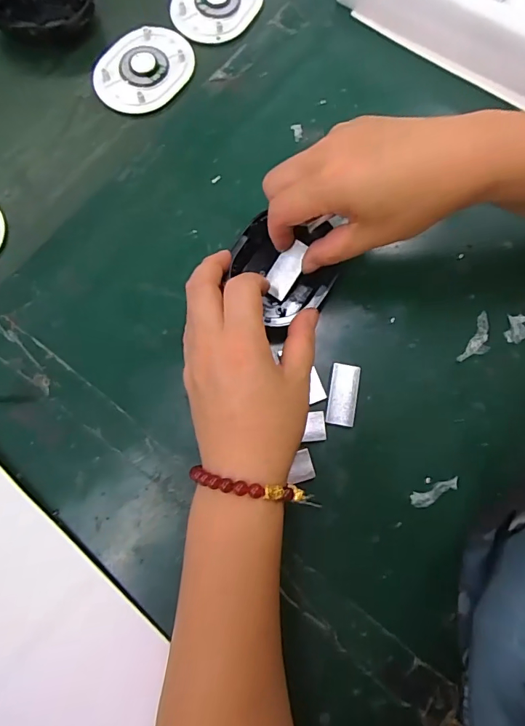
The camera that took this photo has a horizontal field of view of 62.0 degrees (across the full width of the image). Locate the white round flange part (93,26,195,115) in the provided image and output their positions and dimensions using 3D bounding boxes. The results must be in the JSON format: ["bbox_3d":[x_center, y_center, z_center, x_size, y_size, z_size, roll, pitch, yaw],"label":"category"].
[{"bbox_3d":[-0.100,-0.250,0.369,0.068,0.005,0.088,27,78,5],"label":"white round flange part"}]

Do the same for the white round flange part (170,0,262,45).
[{"bbox_3d":[-0.040,-0.323,0.390,0.067,0.010,0.087,34,79,6],"label":"white round flange part"}]

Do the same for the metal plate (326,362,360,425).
[{"bbox_3d":[0.056,0.021,0.302,0.019,0.005,0.042,10,77,1],"label":"metal plate"}]

